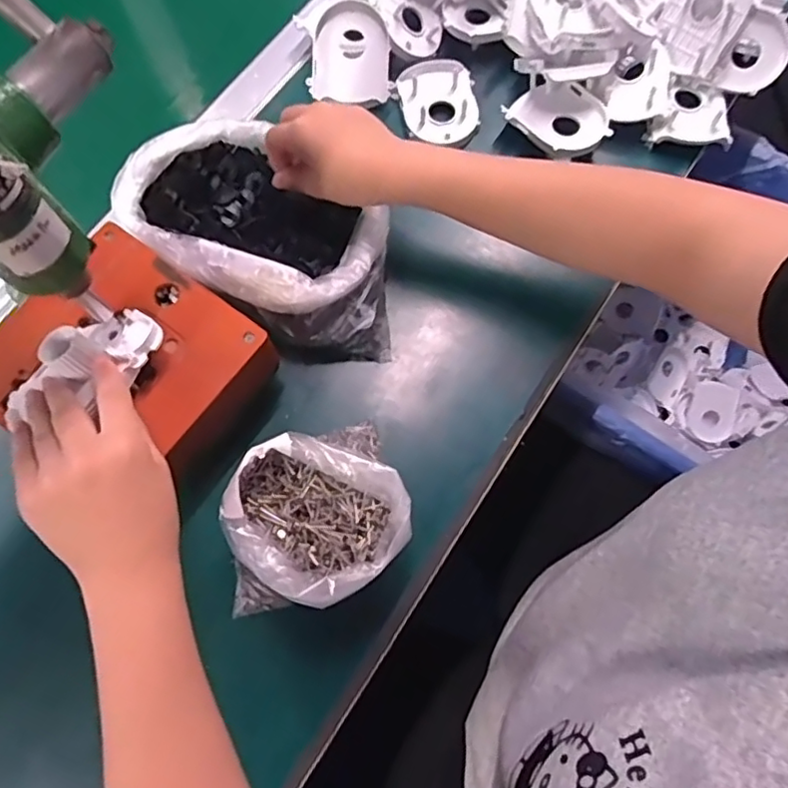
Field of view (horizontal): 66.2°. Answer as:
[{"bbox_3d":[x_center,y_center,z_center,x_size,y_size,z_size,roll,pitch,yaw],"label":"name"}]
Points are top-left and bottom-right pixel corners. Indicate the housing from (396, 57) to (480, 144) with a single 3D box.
[{"bbox_3d":[0.041,-0.255,0.526,0.065,0.017,0.079,-13,72,-4],"label":"housing"}]

